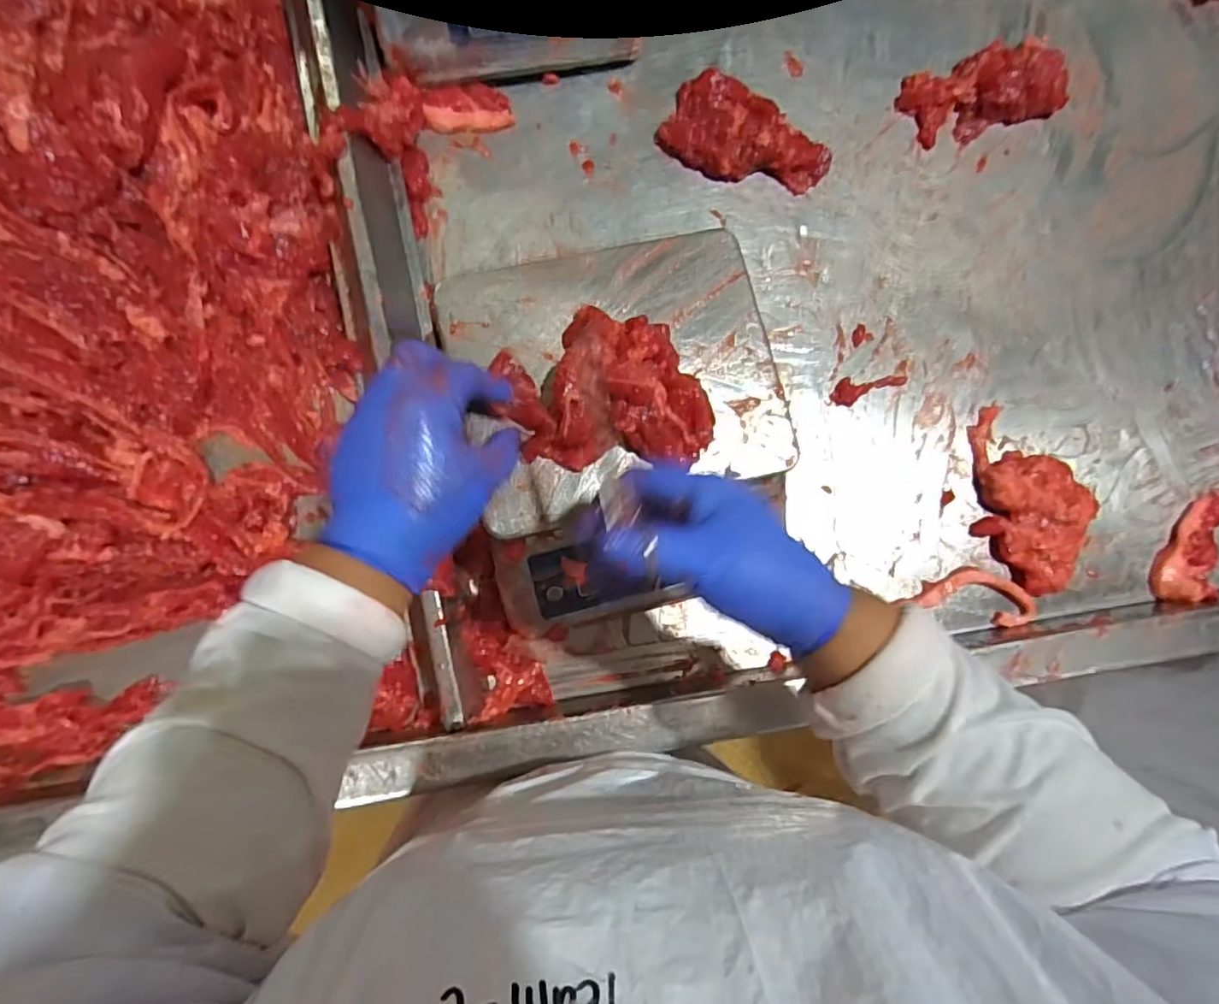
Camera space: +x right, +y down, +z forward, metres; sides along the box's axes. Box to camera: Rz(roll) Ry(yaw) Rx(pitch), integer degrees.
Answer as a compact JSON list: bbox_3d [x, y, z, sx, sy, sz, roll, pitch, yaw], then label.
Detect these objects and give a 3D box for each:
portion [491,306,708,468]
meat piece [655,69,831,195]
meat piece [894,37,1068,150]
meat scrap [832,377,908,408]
[{"bbox_3d":[0.000,-0.076,0.403,0.142,0.038,0.101,6,83,-4],"label":"portion"},{"bbox_3d":[0.131,-0.344,0.586,0.155,0.027,0.082,28,82,-1],"label":"meat piece"},{"bbox_3d":[0.366,-0.403,0.603,0.158,0.047,0.084,-6,84,8],"label":"meat piece"},{"bbox_3d":[0.240,-0.110,0.569,0.073,0.009,0.025,-22,85,-7],"label":"meat scrap"}]

